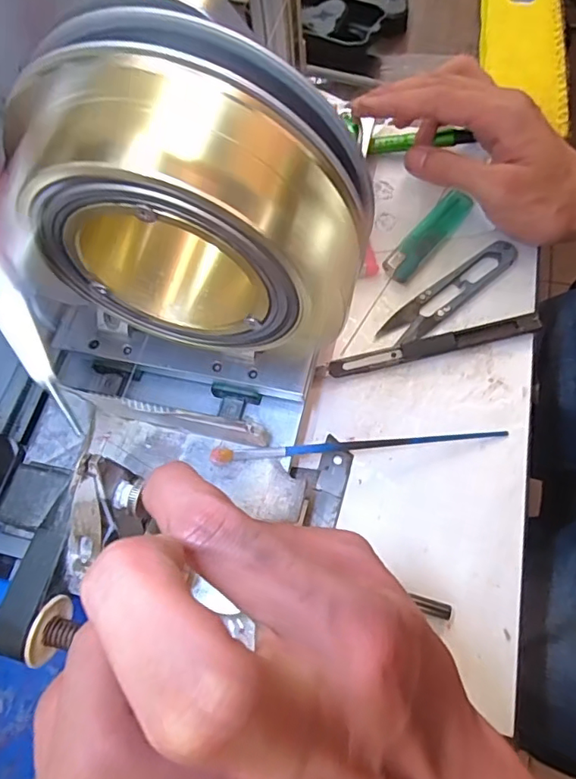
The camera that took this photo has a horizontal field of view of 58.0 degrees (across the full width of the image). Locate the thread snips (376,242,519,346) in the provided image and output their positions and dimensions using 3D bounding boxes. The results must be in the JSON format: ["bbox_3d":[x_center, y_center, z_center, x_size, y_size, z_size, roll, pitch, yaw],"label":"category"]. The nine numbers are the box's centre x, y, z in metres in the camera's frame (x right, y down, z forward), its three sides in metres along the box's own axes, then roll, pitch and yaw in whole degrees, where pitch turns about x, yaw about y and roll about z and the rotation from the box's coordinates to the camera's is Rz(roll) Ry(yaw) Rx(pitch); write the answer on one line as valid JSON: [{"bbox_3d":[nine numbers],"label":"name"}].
[{"bbox_3d":[0.103,-0.062,0.328,0.102,0.009,0.023,-37,69,-10],"label":"thread snips"}]

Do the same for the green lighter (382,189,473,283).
[{"bbox_3d":[0.093,-0.102,0.345,0.019,0.012,0.075,40,76,18],"label":"green lighter"}]

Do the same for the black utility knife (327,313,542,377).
[{"bbox_3d":[0.088,-0.027,0.314,0.127,0.010,0.013,-14,67,-1],"label":"black utility knife"}]

